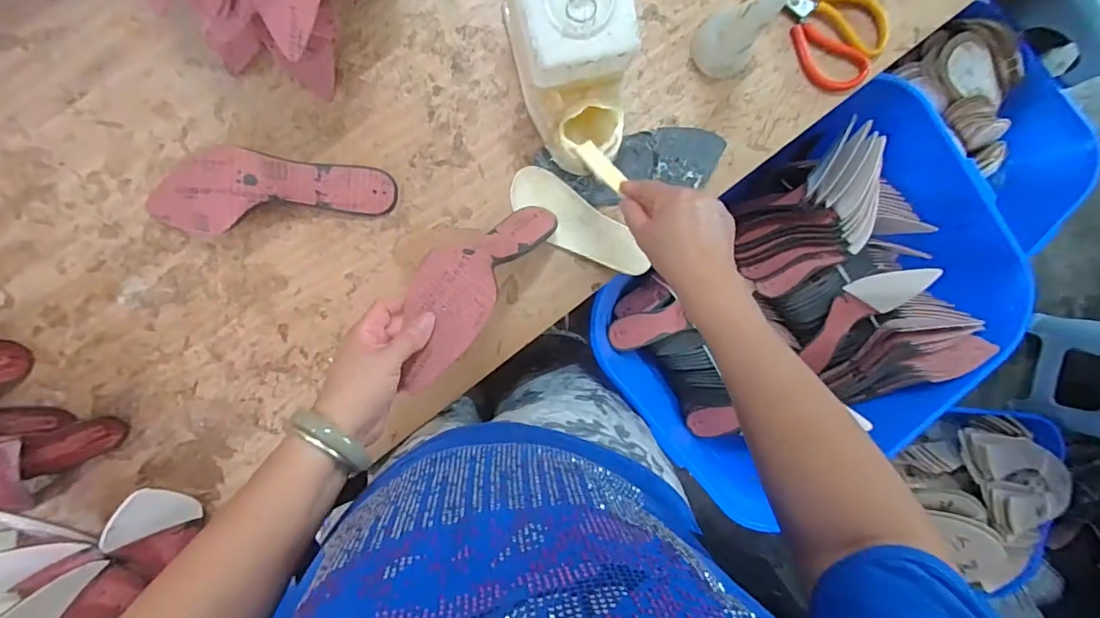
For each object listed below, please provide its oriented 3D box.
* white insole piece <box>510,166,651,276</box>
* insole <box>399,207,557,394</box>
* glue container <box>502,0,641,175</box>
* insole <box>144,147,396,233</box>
[{"bbox_3d":[0.034,-0.095,0.599,0.179,0.006,0.058,35,98,-4],"label":"white insole piece"},{"bbox_3d":[-0.071,-0.040,0.505,0.080,0.058,0.245,40,50,-9],"label":"insole"},{"bbox_3d":[0.030,-0.248,0.528,0.112,0.135,0.200,-15,99,-4],"label":"glue container"},{"bbox_3d":[-0.303,-0.129,0.551,0.254,0.050,0.079,-6,98,-5],"label":"insole"}]

